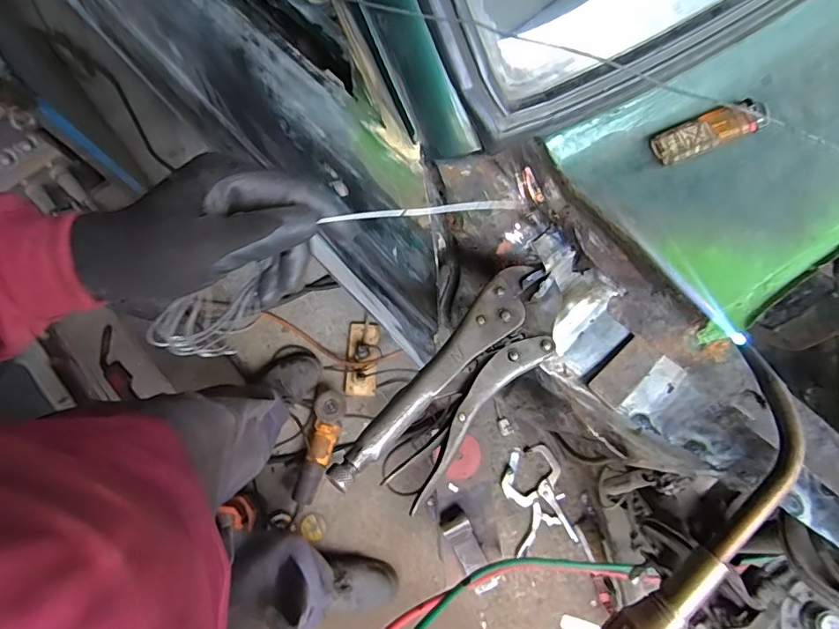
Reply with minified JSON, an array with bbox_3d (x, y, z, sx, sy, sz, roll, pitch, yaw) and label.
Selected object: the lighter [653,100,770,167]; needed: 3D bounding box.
[{"bbox_3d":[0.203,-0.128,0.341,0.080,0.014,0.023,-21,78,-5],"label":"lighter"}]

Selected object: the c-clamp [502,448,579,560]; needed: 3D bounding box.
[{"bbox_3d":[0.307,0.483,1.291,0.156,0.022,0.252,-12,78,-3],"label":"c-clamp"}]

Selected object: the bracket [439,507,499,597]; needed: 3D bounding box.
[{"bbox_3d":[0.099,0.488,1.025,0.067,0.044,0.170,-26,79,-6],"label":"bracket"}]

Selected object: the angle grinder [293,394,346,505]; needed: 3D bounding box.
[{"bbox_3d":[-0.258,0.339,1.265,0.078,0.076,0.285,13,64,3],"label":"angle grinder"}]

